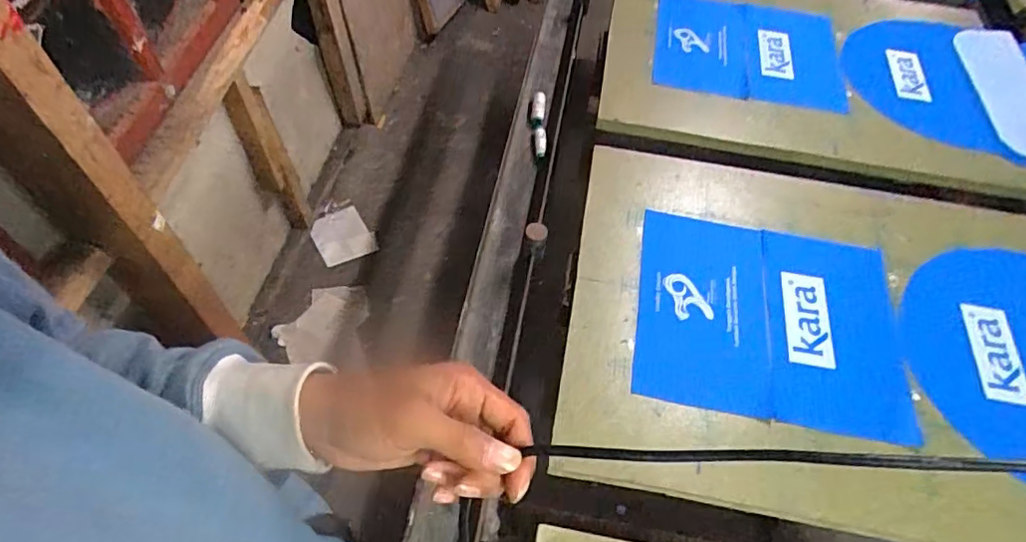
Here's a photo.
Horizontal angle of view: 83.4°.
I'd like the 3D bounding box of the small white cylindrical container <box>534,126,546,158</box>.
[{"bbox_3d":[0.038,-0.177,0.788,0.015,0.012,0.050,-3,81,-2],"label":"small white cylindrical container"}]

